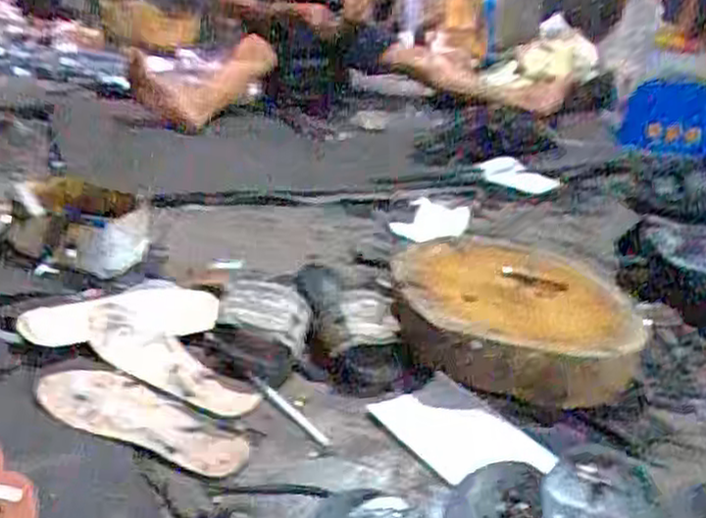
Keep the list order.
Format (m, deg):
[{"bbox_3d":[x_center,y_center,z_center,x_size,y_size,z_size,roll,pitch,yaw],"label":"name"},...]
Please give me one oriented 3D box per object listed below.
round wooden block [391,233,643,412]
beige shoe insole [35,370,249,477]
[{"bbox_3d":[0.213,0.068,1.024,0.323,0.078,0.338,4,25,-2],"label":"round wooden block"},{"bbox_3d":[-0.225,0.171,0.802,0.244,0.013,0.085,21,30,16],"label":"beige shoe insole"}]

